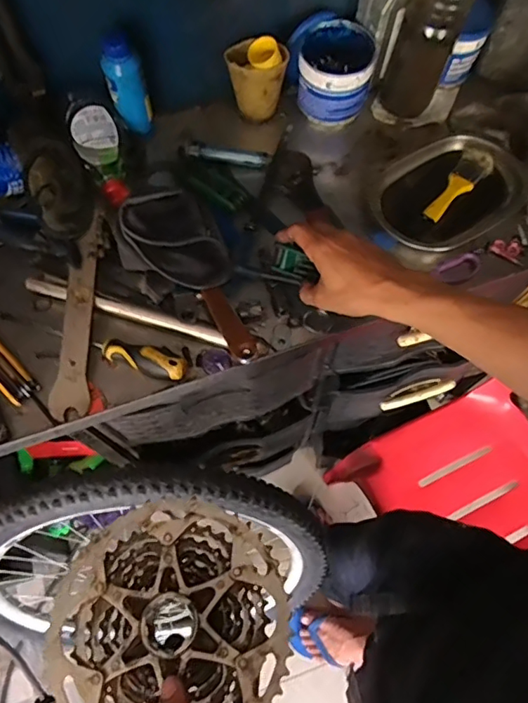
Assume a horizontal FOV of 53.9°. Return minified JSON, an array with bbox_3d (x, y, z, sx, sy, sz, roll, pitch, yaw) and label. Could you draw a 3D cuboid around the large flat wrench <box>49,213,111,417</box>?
[{"bbox_3d":[-0.215,-0.048,0.623,0.044,0.012,0.250,6,79,2],"label":"large flat wrench"}]

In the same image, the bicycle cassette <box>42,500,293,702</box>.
[{"bbox_3d":[-0.072,0.202,0.392,0.173,0.032,0.160,1,68,-2],"label":"bicycle cassette"}]

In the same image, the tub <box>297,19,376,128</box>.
[{"bbox_3d":[0.099,-0.392,0.738,0.100,0.084,0.103,13,69,6],"label":"tub"}]

